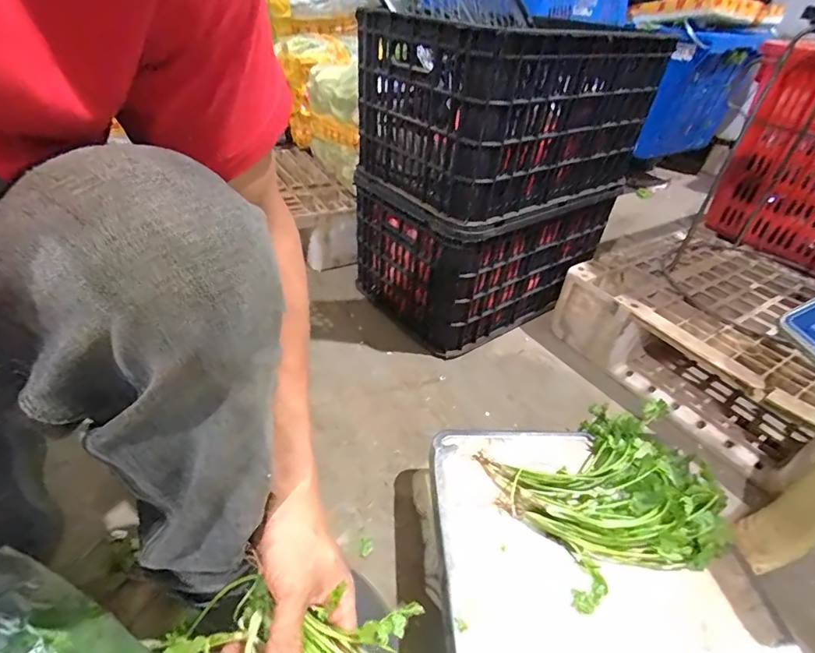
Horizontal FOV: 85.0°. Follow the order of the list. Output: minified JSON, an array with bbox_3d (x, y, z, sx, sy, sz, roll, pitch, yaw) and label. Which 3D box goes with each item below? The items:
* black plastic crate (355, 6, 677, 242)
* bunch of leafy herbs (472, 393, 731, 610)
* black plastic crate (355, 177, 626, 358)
[{"bbox_3d":[0.183,-0.378,0.803,0.445,0.265,0.301,-19,44,-29],"label":"black plastic crate"},{"bbox_3d":[0.242,0.187,0.525,0.247,0.051,0.209,-14,42,-23],"label":"bunch of leafy herbs"},{"bbox_3d":[0.158,-0.183,0.966,0.434,0.268,0.317,-24,46,-32],"label":"black plastic crate"}]

